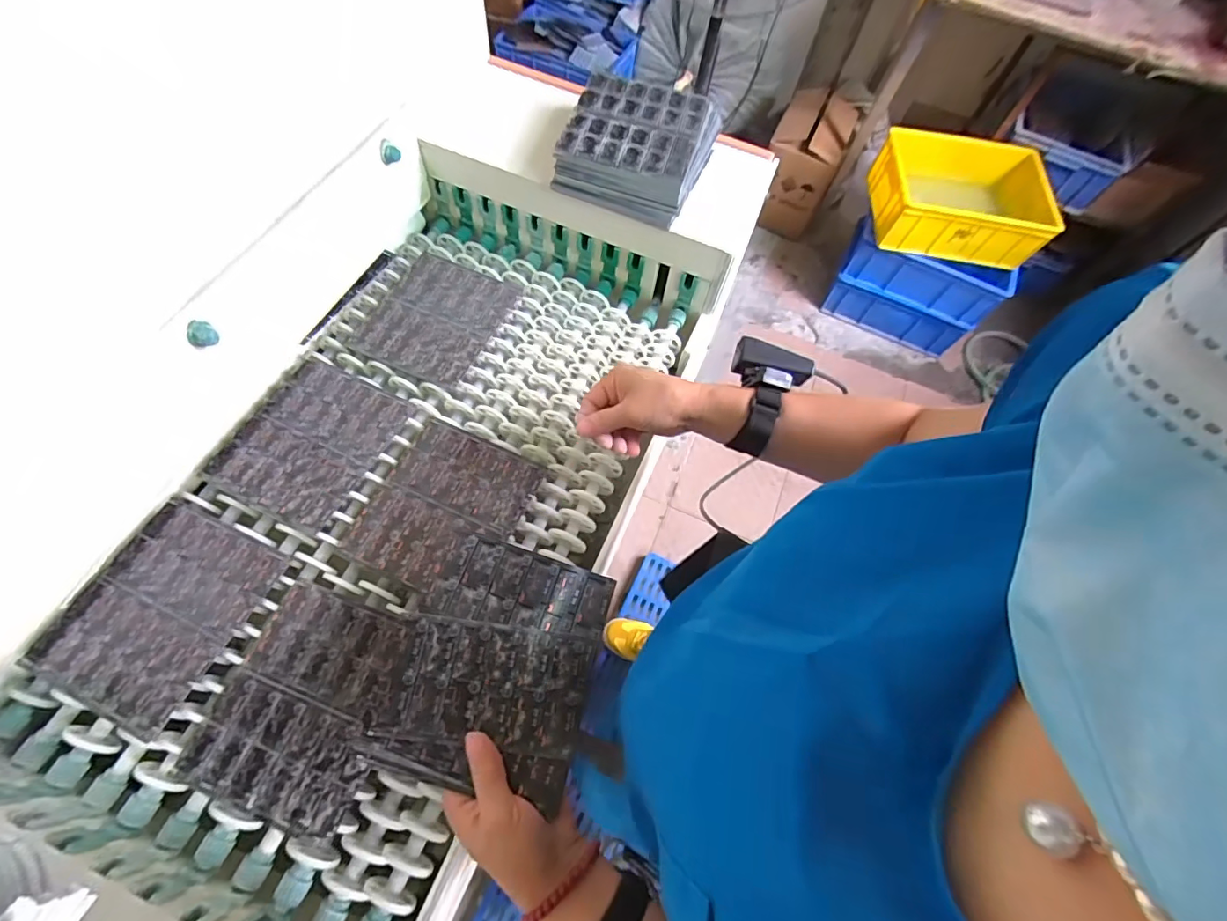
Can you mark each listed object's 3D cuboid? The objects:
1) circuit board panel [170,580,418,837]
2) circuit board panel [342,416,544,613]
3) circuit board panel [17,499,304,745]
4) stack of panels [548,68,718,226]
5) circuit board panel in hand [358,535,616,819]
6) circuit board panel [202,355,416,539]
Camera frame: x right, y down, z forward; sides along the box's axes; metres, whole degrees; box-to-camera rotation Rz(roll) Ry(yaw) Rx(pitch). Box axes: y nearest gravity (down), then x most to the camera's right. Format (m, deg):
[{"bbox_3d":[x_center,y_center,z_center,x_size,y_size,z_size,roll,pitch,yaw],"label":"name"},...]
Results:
[{"bbox_3d":[-0.263,0.206,0.448,0.141,0.004,0.170,18,65,5],"label":"circuit board panel"},{"bbox_3d":[-0.175,0.049,0.536,0.150,0.011,0.171,22,66,6],"label":"circuit board panel"},{"bbox_3d":[-0.412,0.132,0.474,0.148,0.007,0.171,24,66,8],"label":"circuit board panel"},{"bbox_3d":[0.030,-0.389,0.641,0.164,0.060,0.182,18,65,5],"label":"stack of panels"},{"bbox_3d":[-0.085,0.153,0.396,0.136,0.008,0.169,15,65,3],"label":"circuit board panel in hand"},{"bbox_3d":[-0.325,-0.024,0.559,0.147,0.006,0.171,24,66,8],"label":"circuit board panel"}]

